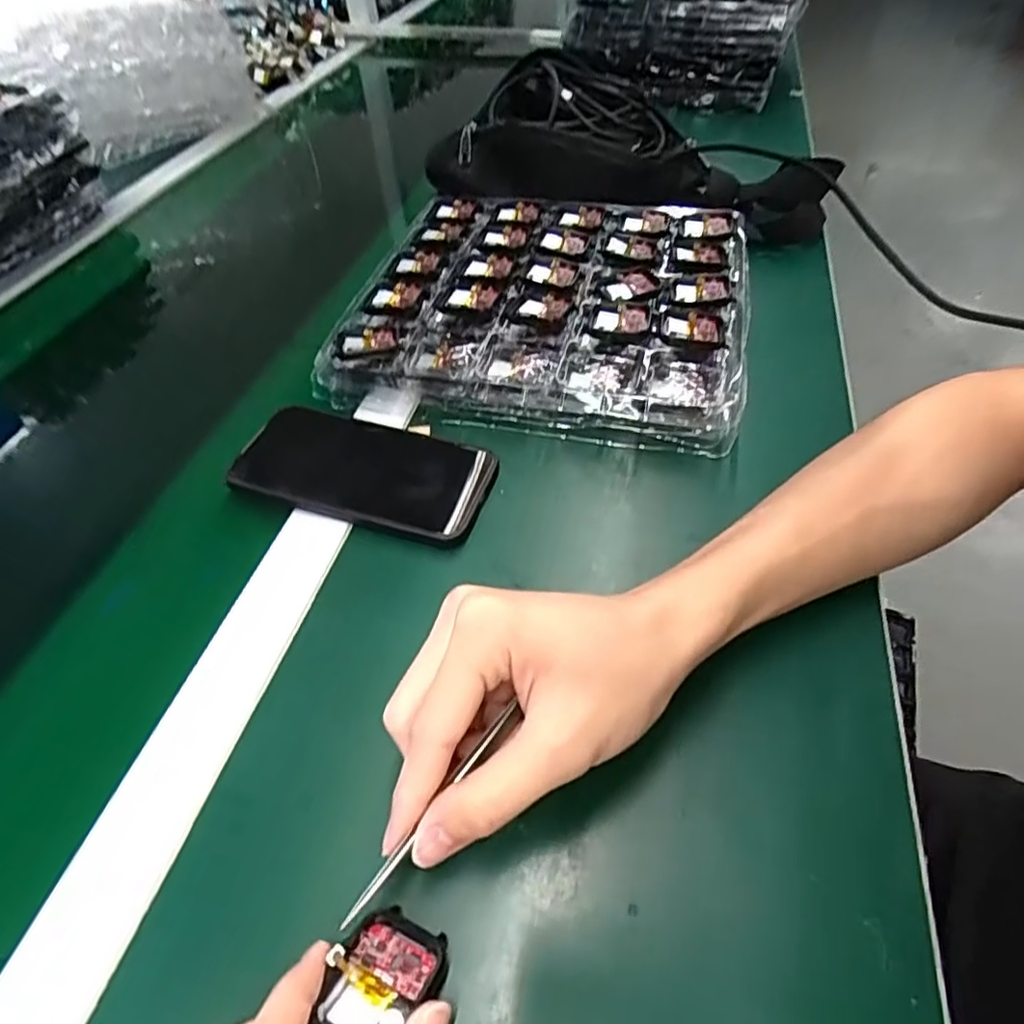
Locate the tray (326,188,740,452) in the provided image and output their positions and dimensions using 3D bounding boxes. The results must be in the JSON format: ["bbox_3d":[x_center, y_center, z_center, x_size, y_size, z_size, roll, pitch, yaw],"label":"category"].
[{"bbox_3d":[0.031,-0.168,0.491,0.292,0.043,0.267,10,50,12],"label":"tray"}]

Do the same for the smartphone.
[{"bbox_3d":[-0.093,-0.027,0.403,0.163,0.015,0.082,12,51,14],"label":"smartphone"}]

